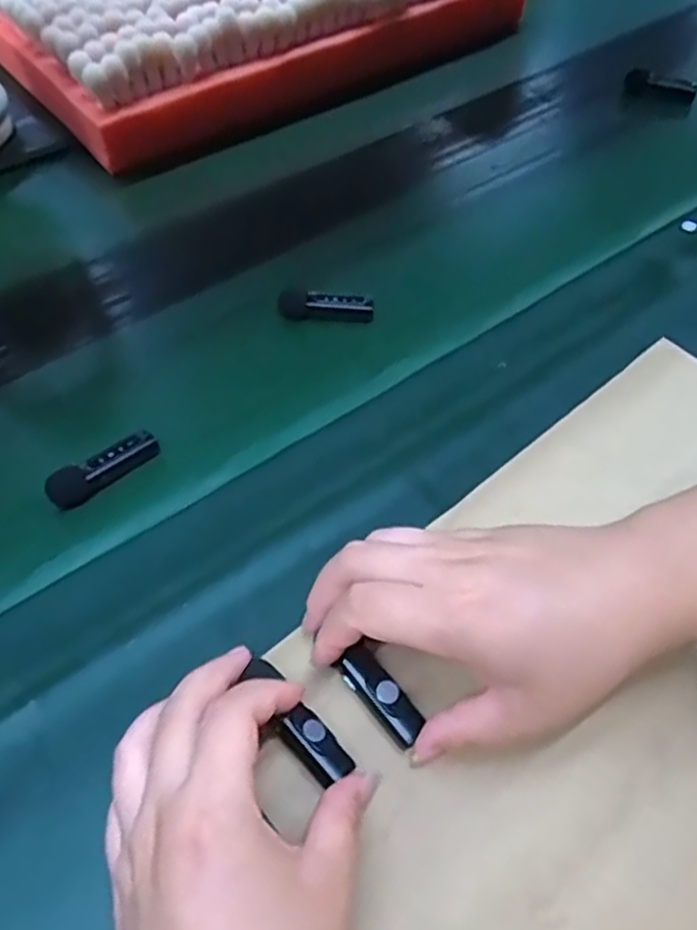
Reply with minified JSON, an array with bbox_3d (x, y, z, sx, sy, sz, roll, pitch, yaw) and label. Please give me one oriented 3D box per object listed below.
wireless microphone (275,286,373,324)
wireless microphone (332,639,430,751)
[{"bbox_3d":[-0.015,-0.107,0.482,0.063,0.013,0.024,6,53,6],"label":"wireless microphone"},{"bbox_3d":[0.014,0.102,0.315,0.016,0.012,0.044,-35,71,-22],"label":"wireless microphone"}]

